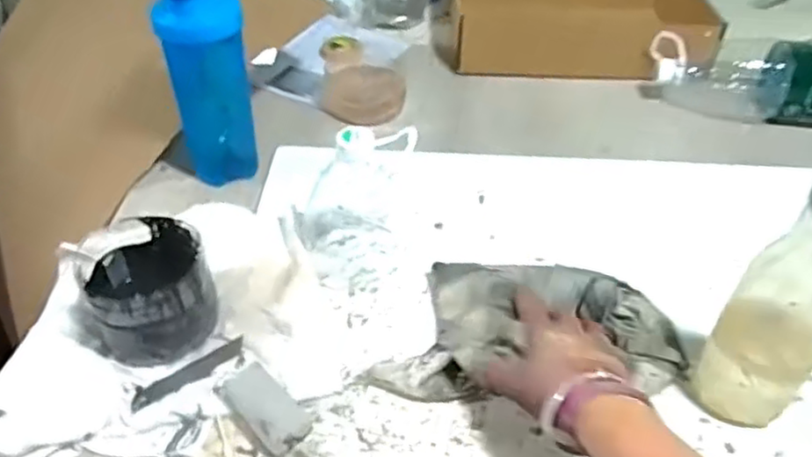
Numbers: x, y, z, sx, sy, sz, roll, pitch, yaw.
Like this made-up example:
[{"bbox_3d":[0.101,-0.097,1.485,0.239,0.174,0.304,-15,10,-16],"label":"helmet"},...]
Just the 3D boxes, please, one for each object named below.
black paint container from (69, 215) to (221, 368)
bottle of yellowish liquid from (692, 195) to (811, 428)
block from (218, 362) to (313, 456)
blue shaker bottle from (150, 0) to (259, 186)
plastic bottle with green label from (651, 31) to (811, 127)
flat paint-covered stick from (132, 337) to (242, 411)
[{"bbox_3d":[-0.225,0.052,0.584,0.114,0.077,0.108,1,41,-1],"label":"black paint container"},{"bbox_3d":[0.276,0.058,0.496,0.059,0.233,0.069,-32,51,-32],"label":"bottle of yellowish liquid"},{"bbox_3d":[-0.110,0.140,0.536,0.040,0.025,0.077,-29,50,-30],"label":"block"},{"bbox_3d":[-0.207,-0.158,0.726,0.085,0.224,0.072,-5,42,-8],"label":"blue shaker bottle"},{"bbox_3d":[0.502,-0.200,0.904,0.346,0.100,0.107,12,42,11],"label":"plastic bottle with green label"},{"bbox_3d":[-0.180,0.120,0.569,0.098,0.007,0.022,-26,48,-27],"label":"flat paint-covered stick"}]

